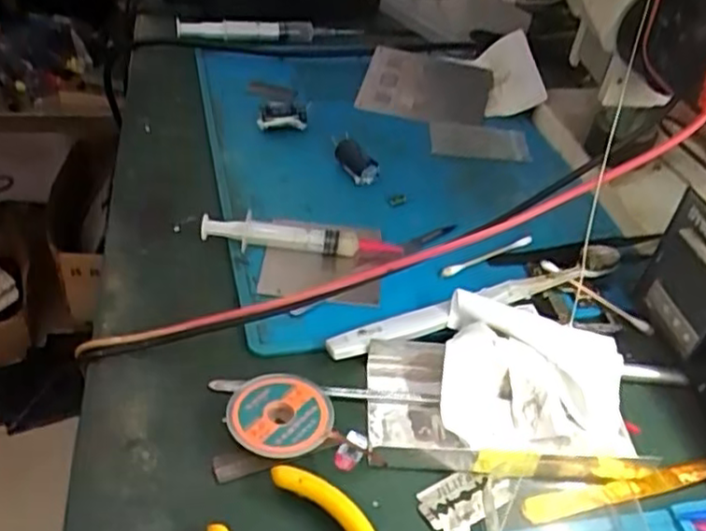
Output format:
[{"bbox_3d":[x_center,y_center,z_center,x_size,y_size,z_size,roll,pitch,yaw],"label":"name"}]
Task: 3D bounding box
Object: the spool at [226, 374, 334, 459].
[{"bbox_3d":[-0.032,0.067,0.304,0.044,0.013,0.043,4,40,-3],"label":"spool"}]

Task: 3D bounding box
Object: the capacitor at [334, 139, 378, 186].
[{"bbox_3d":[0.001,-0.072,0.457,0.018,0.016,0.040,-12,43,-20],"label":"capacitor"}]

